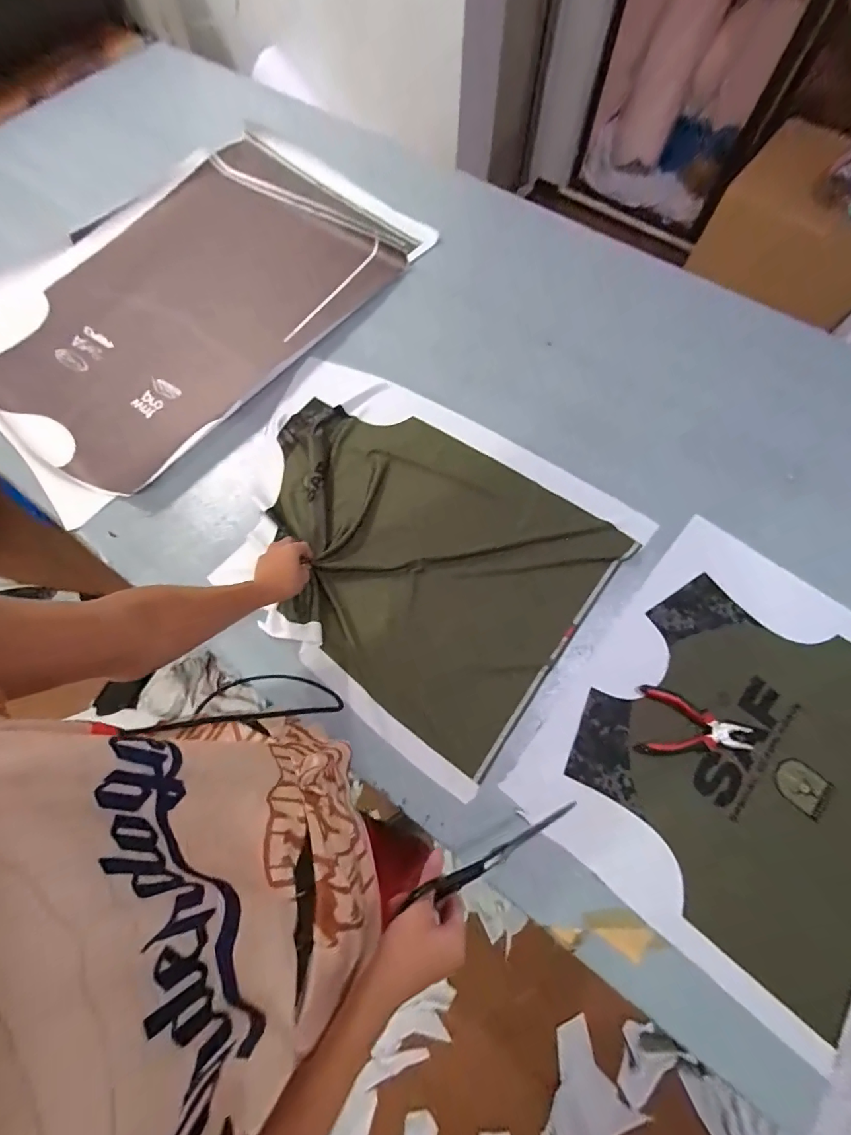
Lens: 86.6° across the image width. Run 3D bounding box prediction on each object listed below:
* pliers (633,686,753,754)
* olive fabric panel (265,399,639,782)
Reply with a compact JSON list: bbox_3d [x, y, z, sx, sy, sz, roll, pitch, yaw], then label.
[{"bbox_3d":[0.390,0.231,0.660,0.157,0.026,0.094,8,67,5],"label":"pliers"},{"bbox_3d":[-0.041,-0.057,0.789,0.644,0.046,0.461,36,72,15],"label":"olive fabric panel"}]

